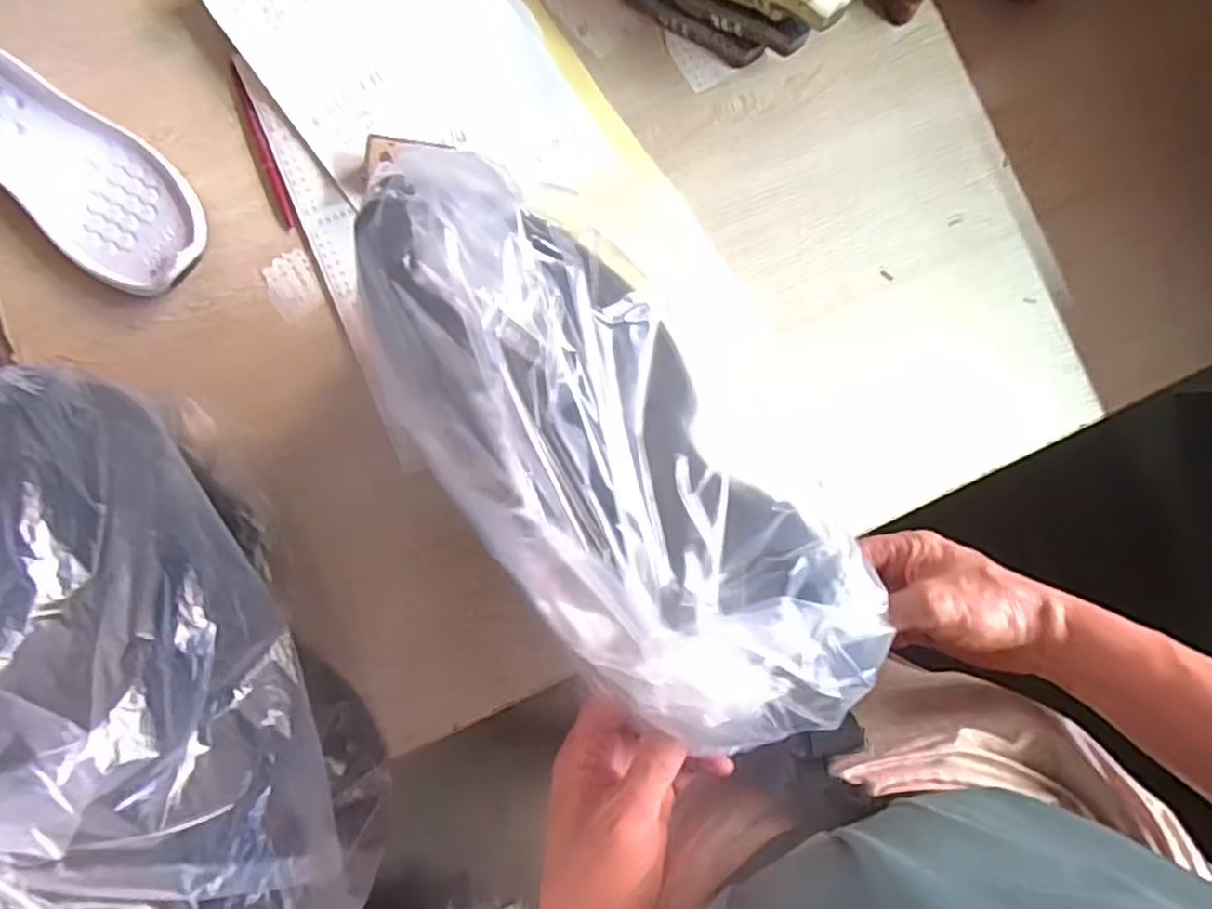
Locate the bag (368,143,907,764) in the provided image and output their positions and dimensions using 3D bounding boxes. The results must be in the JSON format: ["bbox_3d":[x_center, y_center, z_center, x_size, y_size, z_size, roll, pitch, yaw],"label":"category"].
[{"bbox_3d":[-0.003,-0.005,0.291,0.116,0.040,0.285,-37,86,-8],"label":"bag"}]

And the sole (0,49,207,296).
[{"bbox_3d":[-0.400,-0.214,0.518,0.265,0.039,0.102,41,82,1],"label":"sole"}]

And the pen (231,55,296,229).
[{"bbox_3d":[-0.268,-0.242,0.550,0.011,0.012,0.139,-20,85,-7],"label":"pen"}]

